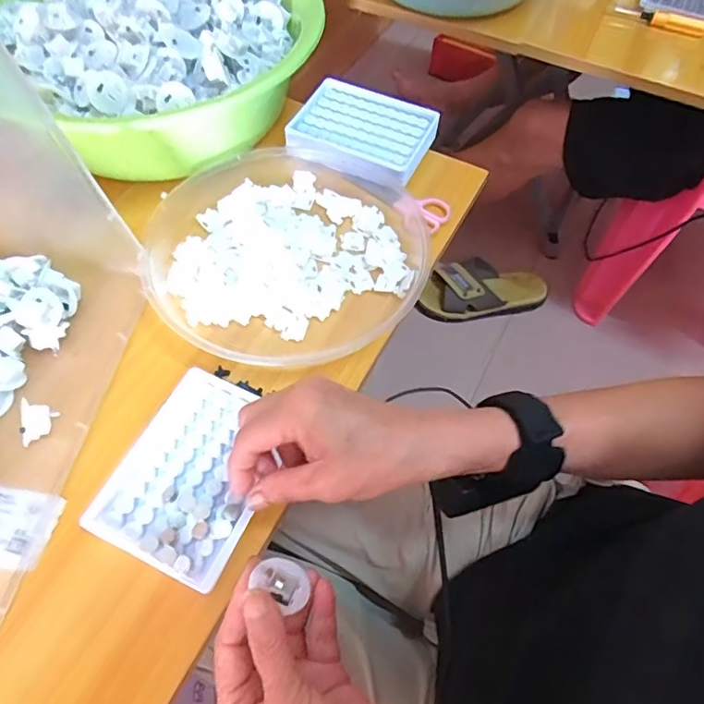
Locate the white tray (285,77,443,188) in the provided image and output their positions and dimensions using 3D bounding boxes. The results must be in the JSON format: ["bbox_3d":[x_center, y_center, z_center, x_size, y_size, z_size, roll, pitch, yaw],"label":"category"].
[{"bbox_3d":[0.009,-0.218,0.537,0.134,0.035,0.109,19,60,8],"label":"white tray"}]

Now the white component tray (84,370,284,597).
[{"bbox_3d":[-0.108,0.080,0.368,0.100,0.009,0.130,22,61,10],"label":"white component tray"}]

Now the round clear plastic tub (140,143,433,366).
[{"bbox_3d":[-0.055,-0.088,0.463,0.221,0.036,0.238,1,59,-2],"label":"round clear plastic tub"}]

